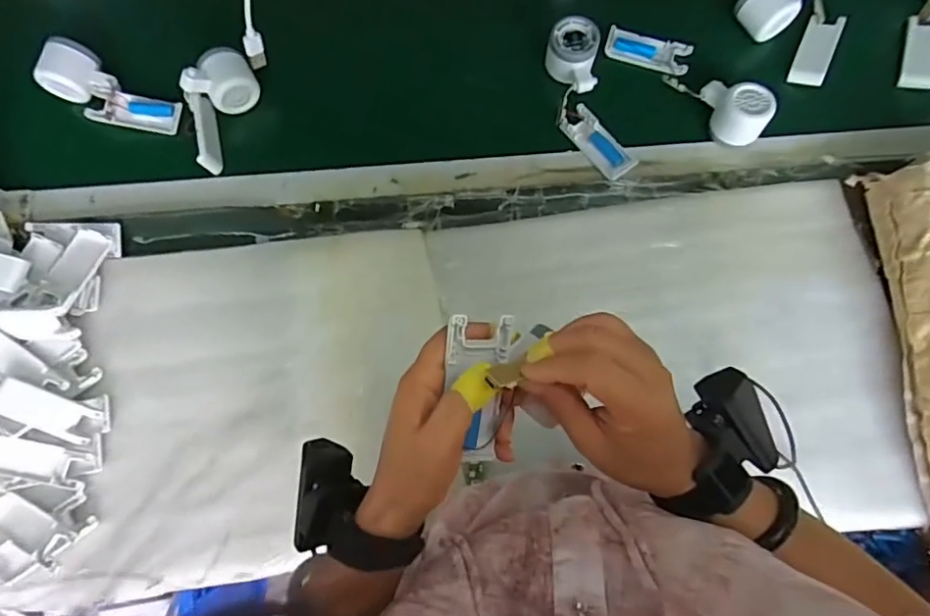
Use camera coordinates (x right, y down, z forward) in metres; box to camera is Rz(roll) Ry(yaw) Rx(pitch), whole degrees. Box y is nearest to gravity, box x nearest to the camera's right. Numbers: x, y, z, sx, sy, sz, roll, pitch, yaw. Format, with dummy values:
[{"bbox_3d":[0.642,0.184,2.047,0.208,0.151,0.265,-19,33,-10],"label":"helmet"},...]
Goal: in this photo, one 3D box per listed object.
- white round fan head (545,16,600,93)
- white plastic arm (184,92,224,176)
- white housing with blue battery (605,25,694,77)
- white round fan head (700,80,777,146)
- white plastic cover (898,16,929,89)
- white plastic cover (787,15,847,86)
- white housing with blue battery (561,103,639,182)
[{"bbox_3d":[0.130,-0.306,0.660,0.057,0.040,0.086,1,77,0],"label":"white round fan head"},{"bbox_3d":[-0.309,-0.207,0.648,0.018,0.040,0.092,-10,92,-3],"label":"white plastic arm"},{"bbox_3d":[0.231,-0.323,0.684,0.104,0.011,0.051,14,77,3],"label":"white housing with blue battery"},{"bbox_3d":[0.313,-0.229,0.637,0.080,0.050,0.054,32,79,6],"label":"white round fan head"},{"bbox_3d":[0.568,-0.317,0.676,0.040,0.007,0.104,14,78,21],"label":"white plastic cover"},{"bbox_3d":[0.440,-0.323,0.682,0.040,0.007,0.099,19,83,31],"label":"white plastic cover"},{"bbox_3d":[0.160,-0.198,0.653,0.040,0.016,0.102,-35,80,-8],"label":"white housing with blue battery"}]

